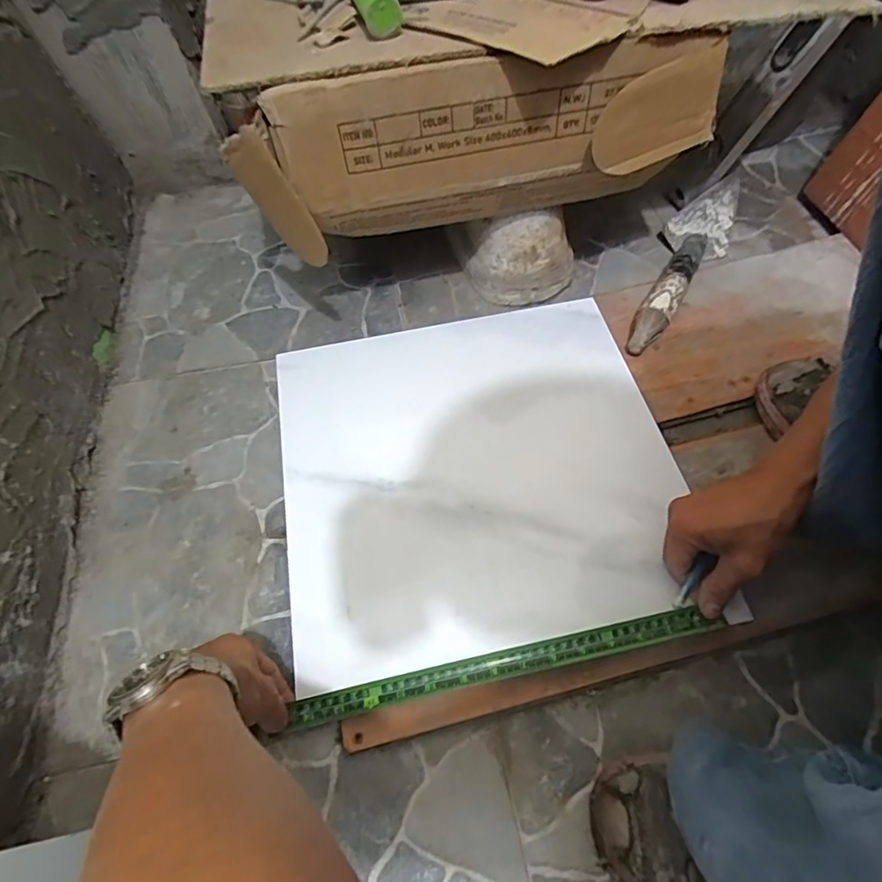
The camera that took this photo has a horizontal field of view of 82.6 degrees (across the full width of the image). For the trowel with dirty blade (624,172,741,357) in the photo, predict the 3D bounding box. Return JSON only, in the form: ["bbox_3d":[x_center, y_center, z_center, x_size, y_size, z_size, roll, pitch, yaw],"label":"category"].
[{"bbox_3d":[0.313,-0.239,0.655,0.078,0.051,0.330,26,66,15],"label":"trowel with dirty blade"}]

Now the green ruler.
[{"bbox_3d":[0.056,0.190,0.428,0.360,0.006,0.022,-12,62,-2],"label":"green ruler"}]

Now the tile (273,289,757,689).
[{"bbox_3d":[0.036,0.019,0.533,0.392,0.018,0.379,-11,61,-5],"label":"tile"}]

